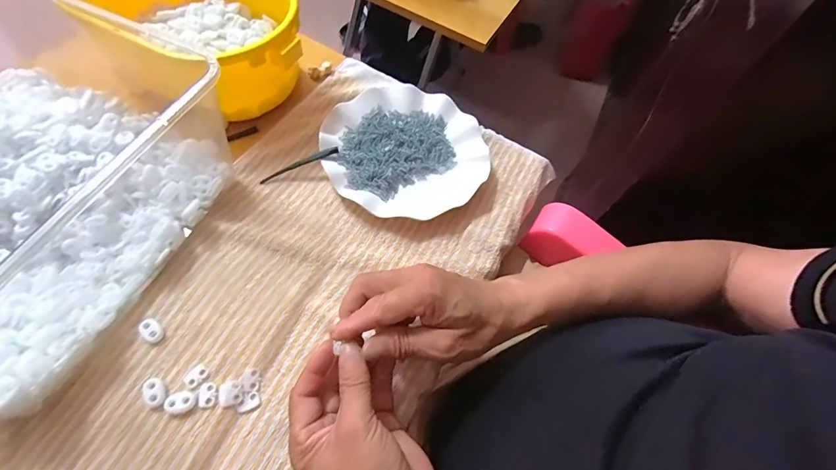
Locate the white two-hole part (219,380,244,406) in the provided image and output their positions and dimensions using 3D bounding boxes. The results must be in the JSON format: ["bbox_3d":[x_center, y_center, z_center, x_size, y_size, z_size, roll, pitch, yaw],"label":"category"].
[{"bbox_3d":[-0.153,0.129,0.317,0.018,0.005,0.019,-12,65,-10],"label":"white two-hole part"}]

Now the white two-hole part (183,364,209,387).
[{"bbox_3d":[-0.184,0.116,0.320,0.014,0.004,0.017,29,65,10],"label":"white two-hole part"}]

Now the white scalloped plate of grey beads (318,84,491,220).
[{"bbox_3d":[-0.013,-0.098,0.442,0.179,0.024,0.179,2,63,-3],"label":"white scalloped plate of grey beads"}]

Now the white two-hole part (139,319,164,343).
[{"bbox_3d":[-0.229,0.083,0.334,0.023,0.010,0.013,41,68,16],"label":"white two-hole part"}]

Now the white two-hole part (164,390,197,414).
[{"bbox_3d":[-0.189,0.133,0.309,0.022,0.006,0.016,-14,65,-11],"label":"white two-hole part"}]

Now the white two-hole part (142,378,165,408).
[{"bbox_3d":[-0.213,0.127,0.313,0.015,0.008,0.023,-25,67,-15],"label":"white two-hole part"}]

